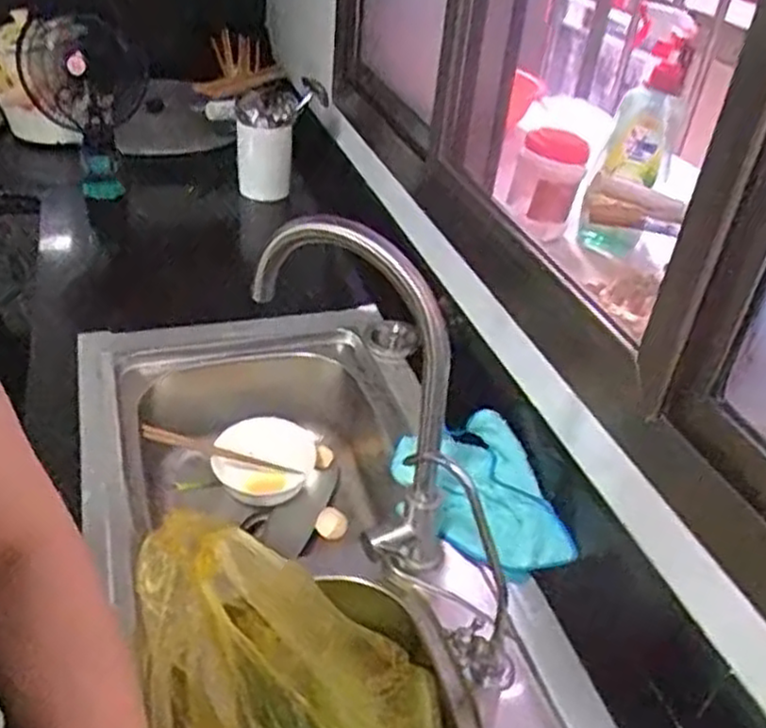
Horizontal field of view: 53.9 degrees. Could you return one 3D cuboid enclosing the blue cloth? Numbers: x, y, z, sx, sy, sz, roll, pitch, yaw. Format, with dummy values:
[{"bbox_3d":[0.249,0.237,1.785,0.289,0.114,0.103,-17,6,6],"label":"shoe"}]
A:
[{"bbox_3d":[0.101,0.144,0.819,0.121,0.084,0.199,-11,39,-22],"label":"blue cloth"}]

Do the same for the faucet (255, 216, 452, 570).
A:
[{"bbox_3d":[-0.021,0.027,0.723,0.087,0.359,0.211,-27,47,-36],"label":"faucet"}]

